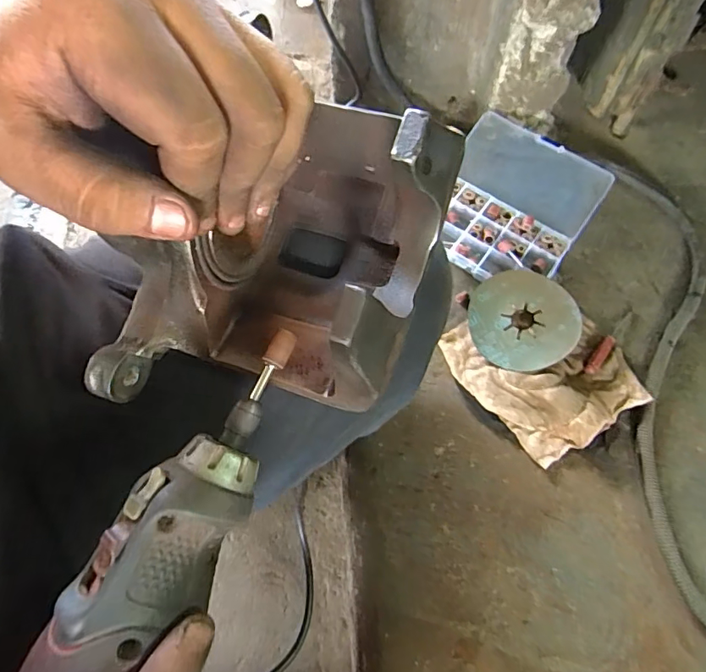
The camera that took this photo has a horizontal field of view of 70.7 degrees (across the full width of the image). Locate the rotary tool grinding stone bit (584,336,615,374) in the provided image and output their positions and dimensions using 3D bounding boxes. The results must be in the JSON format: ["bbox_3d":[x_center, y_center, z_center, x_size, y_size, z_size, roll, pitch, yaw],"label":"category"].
[{"bbox_3d":[0.252,0.021,0.510,0.012,0.012,0.051,37,70,15],"label":"rotary tool grinding stone bit"}]

